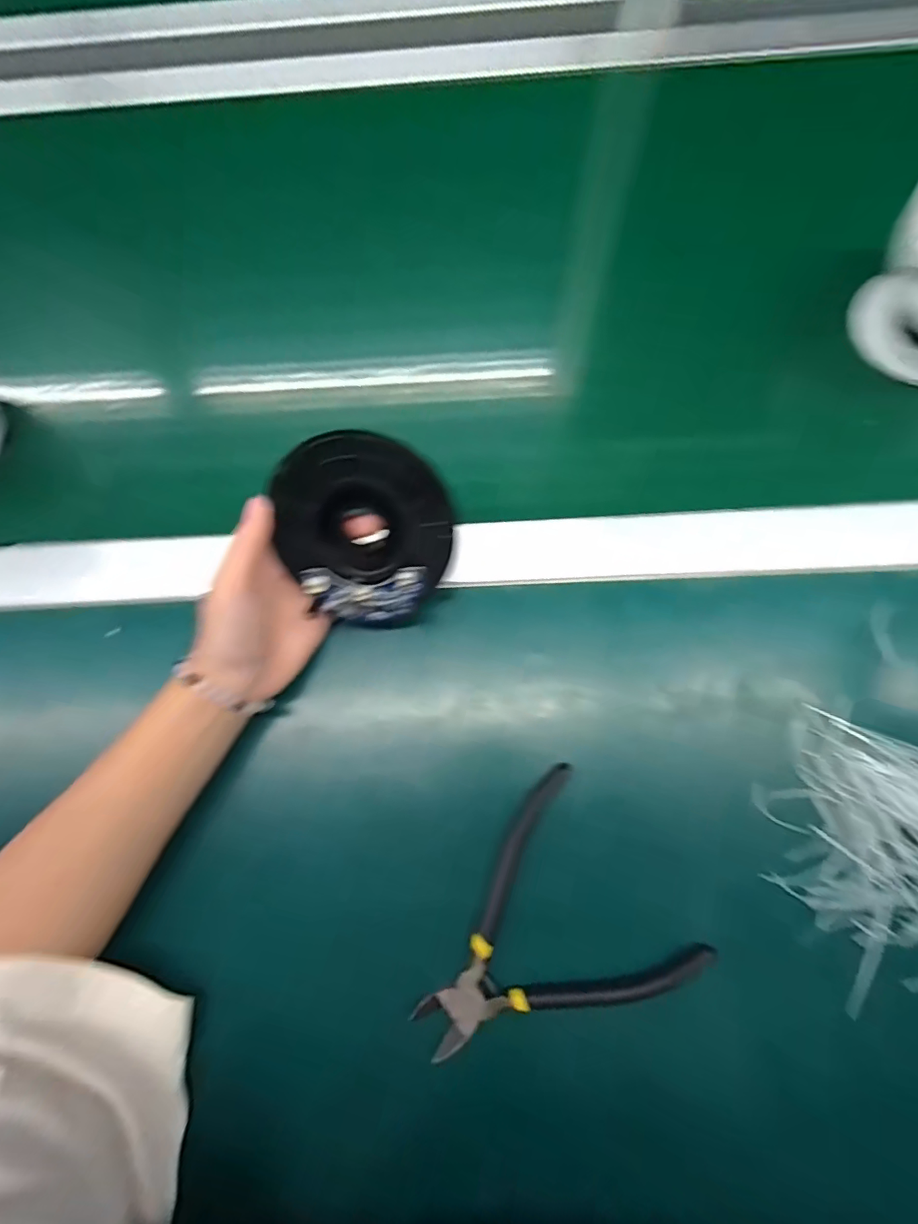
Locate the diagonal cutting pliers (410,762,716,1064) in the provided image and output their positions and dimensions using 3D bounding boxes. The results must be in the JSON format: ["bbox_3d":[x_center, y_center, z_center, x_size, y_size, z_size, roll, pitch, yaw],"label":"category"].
[{"bbox_3d":[0.060,0.175,0.271,0.113,0.010,0.149,30,79,11],"label":"diagonal cutting pliers"}]

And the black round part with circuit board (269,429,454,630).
[{"bbox_3d":[-0.054,-0.041,0.288,0.093,0.029,0.108,19,112,-11],"label":"black round part with circuit board"}]

